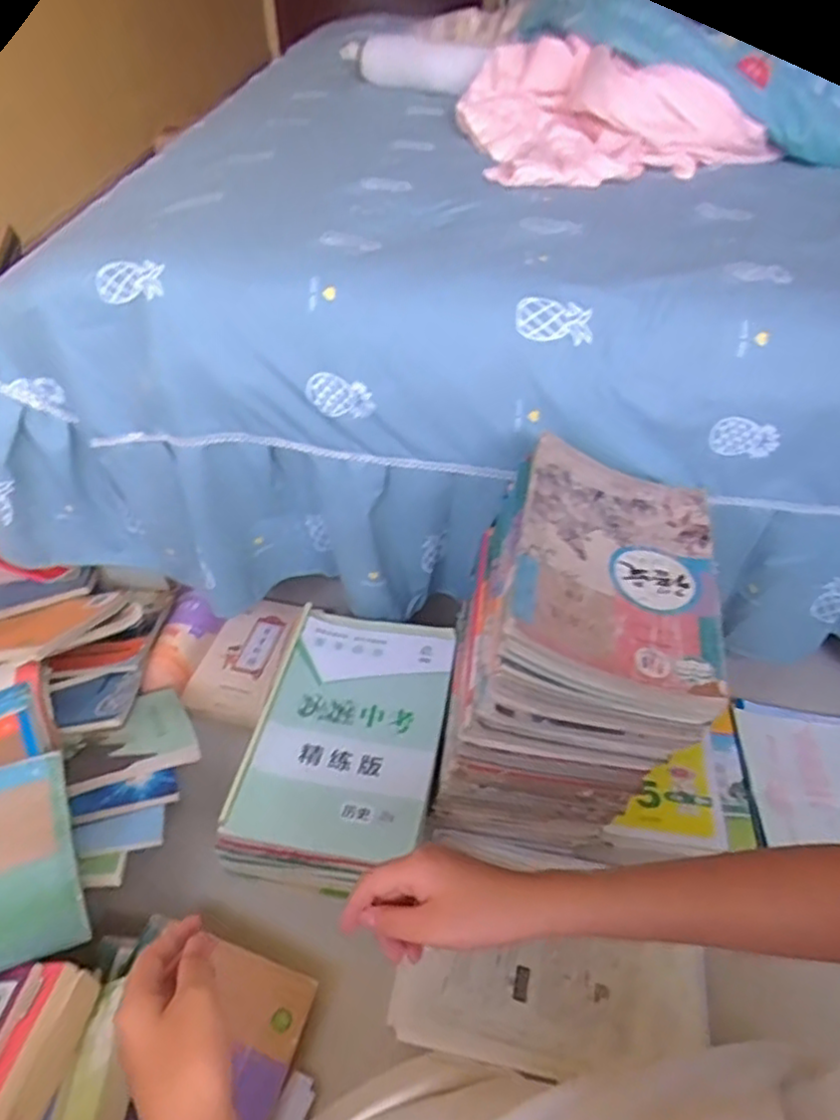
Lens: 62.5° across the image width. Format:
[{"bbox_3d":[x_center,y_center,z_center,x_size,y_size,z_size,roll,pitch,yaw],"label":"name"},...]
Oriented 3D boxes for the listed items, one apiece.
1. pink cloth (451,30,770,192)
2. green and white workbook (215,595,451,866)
[{"bbox_3d":[0.259,-0.749,1.126,0.378,0.113,0.550,-3,46,-5],"label":"pink cloth"},{"bbox_3d":[-0.078,0.181,0.798,0.206,0.017,0.302,7,46,5],"label":"green and white workbook"}]

